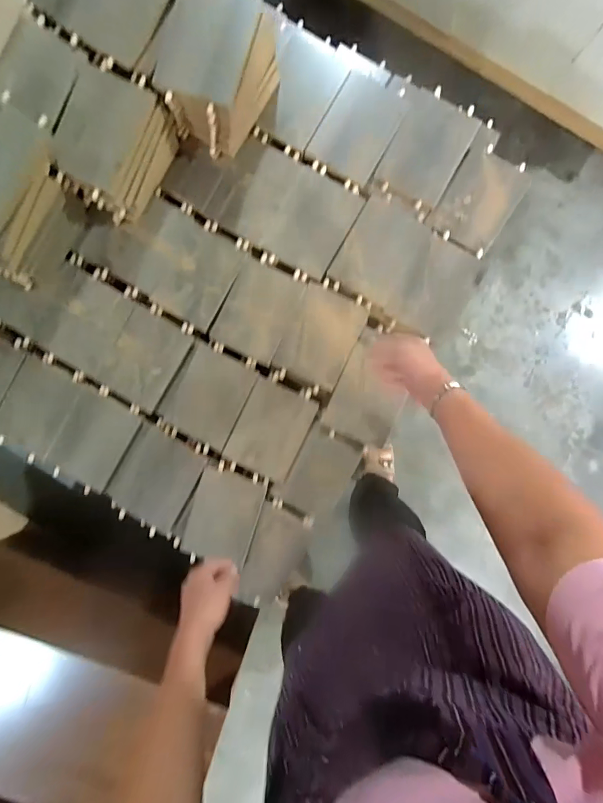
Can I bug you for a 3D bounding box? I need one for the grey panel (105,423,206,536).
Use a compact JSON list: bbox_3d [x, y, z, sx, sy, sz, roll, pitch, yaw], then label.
[{"bbox_3d":[-0.262,0.138,0.761,0.134,0.013,0.160,30,95,2],"label":"grey panel"}]

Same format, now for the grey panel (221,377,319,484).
[{"bbox_3d":[-0.054,0.051,0.741,0.117,0.018,0.160,27,96,1],"label":"grey panel"}]

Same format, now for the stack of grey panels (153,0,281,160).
[{"bbox_3d":[-0.127,-0.501,0.649,0.131,0.112,0.175,23,94,3],"label":"stack of grey panels"}]

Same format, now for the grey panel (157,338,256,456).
[{"bbox_3d":[-0.165,-0.008,0.736,0.130,0.013,0.159,28,95,2],"label":"grey panel"}]

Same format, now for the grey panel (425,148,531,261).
[{"bbox_3d":[0.305,-0.342,0.715,0.117,0.014,0.171,31,88,-5],"label":"grey panel"}]

